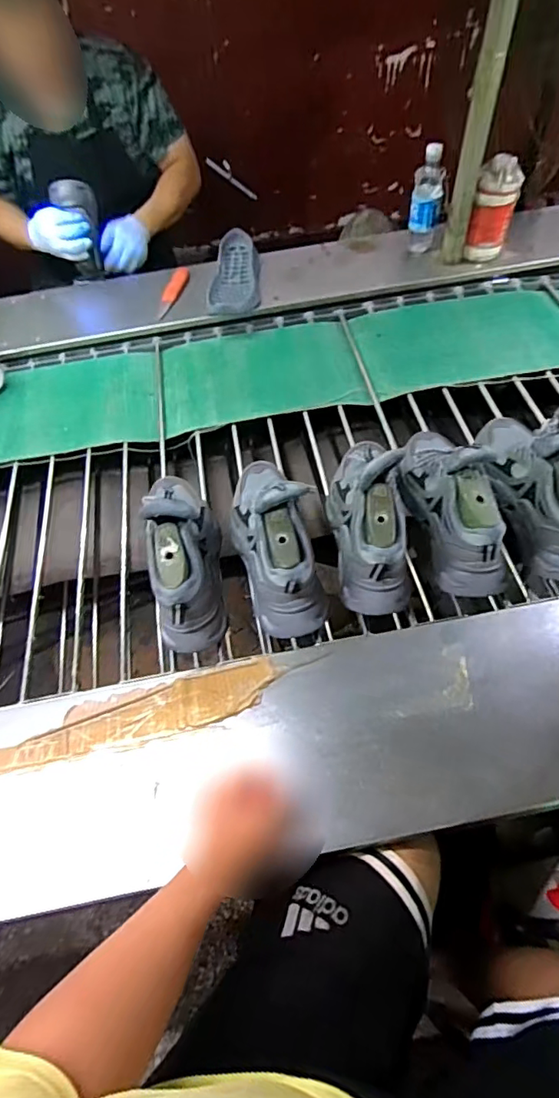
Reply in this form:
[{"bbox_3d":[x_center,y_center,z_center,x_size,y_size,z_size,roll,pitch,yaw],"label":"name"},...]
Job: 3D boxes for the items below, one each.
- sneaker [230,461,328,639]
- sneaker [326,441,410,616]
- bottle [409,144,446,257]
[{"bbox_3d":[-0.018,-0.033,0.753,0.097,0.133,0.275,-17,54,-5],"label":"sneaker"},{"bbox_3d":[0.125,-0.057,0.753,0.090,0.140,0.245,-6,54,3],"label":"sneaker"},{"bbox_3d":[0.330,-0.793,1.182,0.069,0.195,0.068,1,58,6],"label":"bottle"}]

